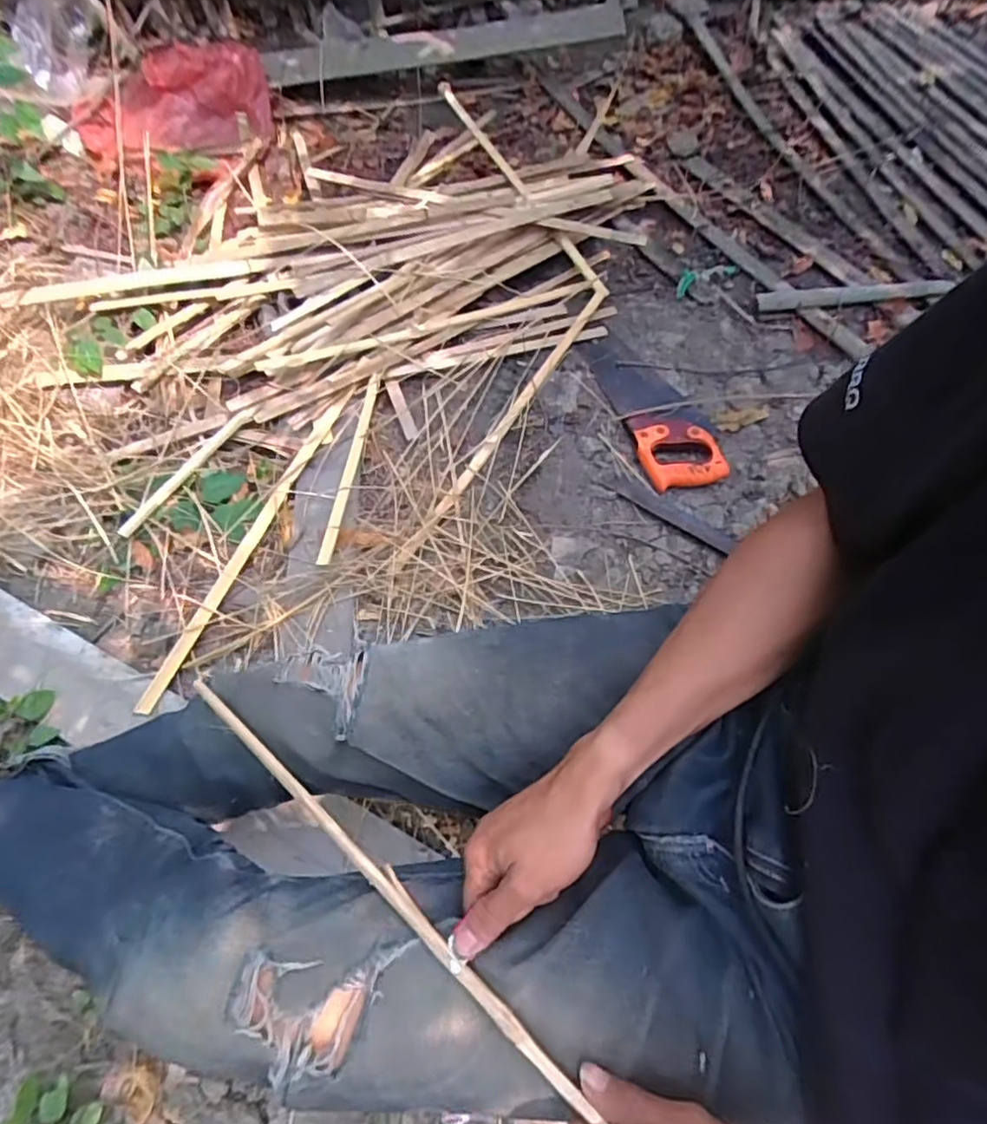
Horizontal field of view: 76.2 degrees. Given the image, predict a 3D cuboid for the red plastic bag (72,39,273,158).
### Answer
[{"bbox_3d":[-0.666,-0.936,1.279,0.385,0.119,0.235,3,62,3],"label":"red plastic bag"}]

